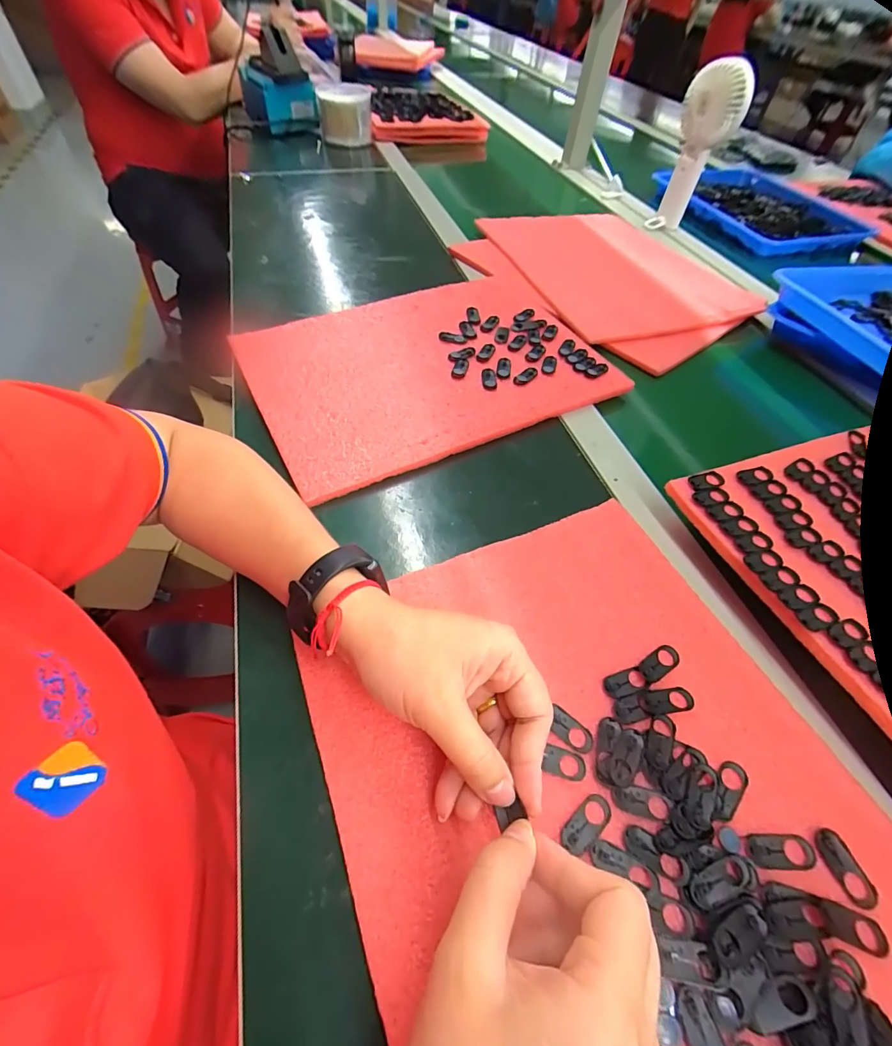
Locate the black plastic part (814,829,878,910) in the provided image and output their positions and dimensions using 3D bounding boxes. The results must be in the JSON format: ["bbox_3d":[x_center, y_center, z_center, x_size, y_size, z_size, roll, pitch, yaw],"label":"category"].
[{"bbox_3d":[0.196,0.168,0.216,0.014,0.004,0.031,-12,55,-12],"label":"black plastic part"}]

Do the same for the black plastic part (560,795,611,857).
[{"bbox_3d":[0.072,0.153,0.226,0.030,0.004,0.014,-34,62,-25],"label":"black plastic part"}]

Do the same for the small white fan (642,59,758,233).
[{"bbox_3d":[0.378,-0.558,0.669,0.082,0.187,0.060,18,54,10],"label":"small white fan"}]

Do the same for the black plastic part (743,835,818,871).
[{"bbox_3d":[0.168,0.165,0.222,0.031,0.004,0.015,2,53,-2],"label":"black plastic part"}]

